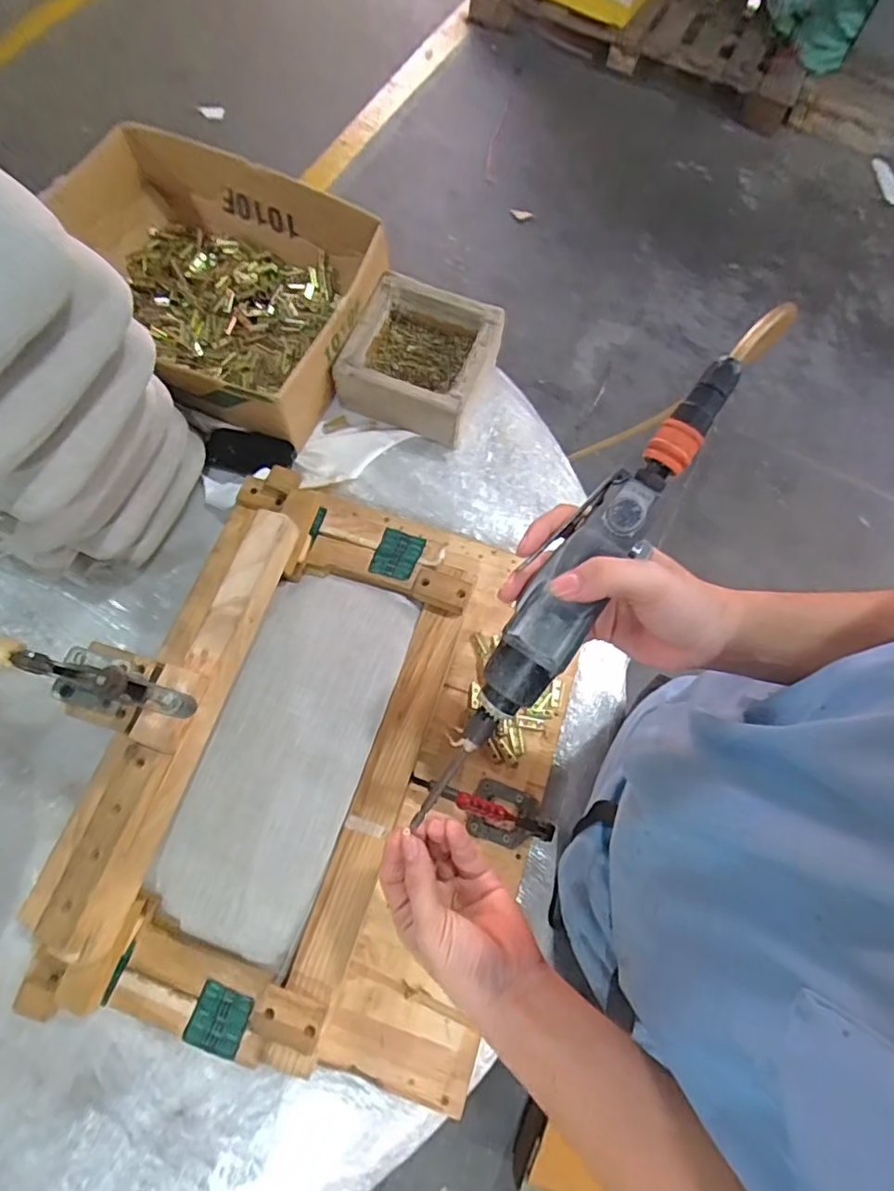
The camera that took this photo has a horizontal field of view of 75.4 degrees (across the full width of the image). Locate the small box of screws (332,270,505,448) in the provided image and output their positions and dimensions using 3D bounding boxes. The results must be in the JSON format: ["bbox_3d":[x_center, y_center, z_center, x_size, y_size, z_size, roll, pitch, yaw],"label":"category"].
[{"bbox_3d":[-0.031,-0.299,0.738,0.169,0.069,0.175,20,73,4],"label":"small box of screws"}]

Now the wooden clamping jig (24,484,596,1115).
[{"bbox_3d":[-0.107,0.142,0.564,0.418,0.147,0.529,18,73,4],"label":"wooden clamping jig"}]

